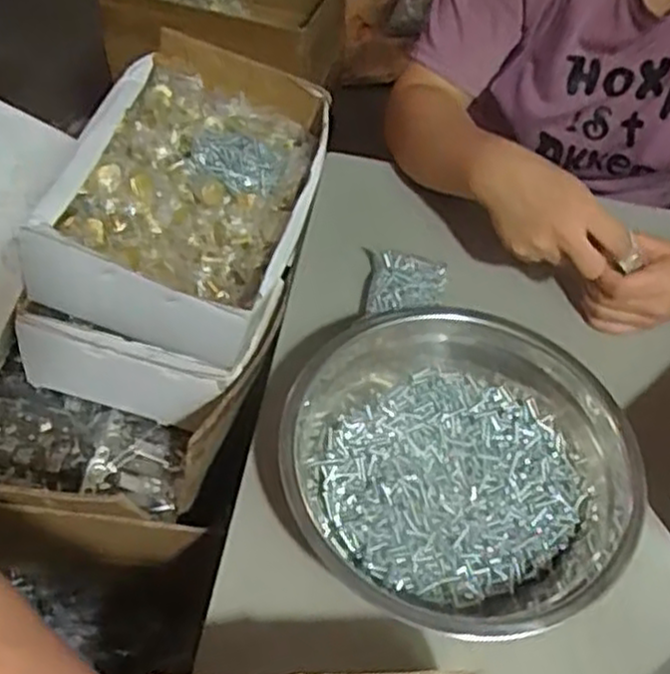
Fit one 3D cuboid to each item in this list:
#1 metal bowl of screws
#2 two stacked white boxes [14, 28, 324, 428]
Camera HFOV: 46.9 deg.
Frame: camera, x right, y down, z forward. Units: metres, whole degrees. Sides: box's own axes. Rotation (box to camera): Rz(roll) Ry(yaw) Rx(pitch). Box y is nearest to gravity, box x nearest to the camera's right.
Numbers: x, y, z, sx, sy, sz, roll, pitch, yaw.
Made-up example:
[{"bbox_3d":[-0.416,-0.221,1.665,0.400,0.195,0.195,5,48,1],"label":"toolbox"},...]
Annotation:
[{"bbox_3d":[0.088,0.099,0.572,0.246,0.079,0.243,2,53,-3],"label":"metal bowl of screws"},{"bbox_3d":[-0.138,-0.112,0.741,0.223,0.165,0.328,11,53,3],"label":"two stacked white boxes"}]

